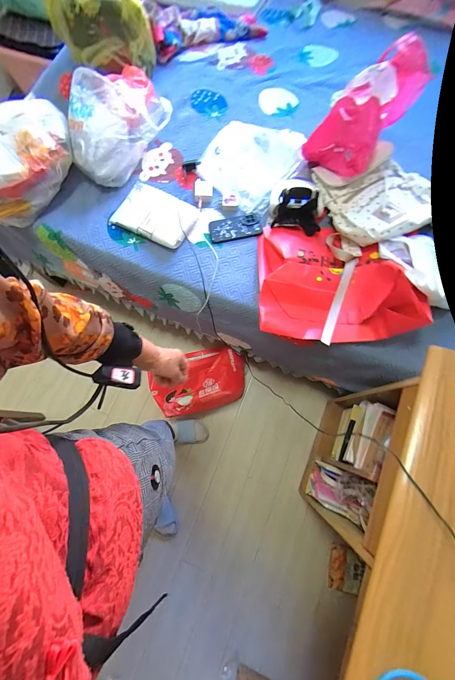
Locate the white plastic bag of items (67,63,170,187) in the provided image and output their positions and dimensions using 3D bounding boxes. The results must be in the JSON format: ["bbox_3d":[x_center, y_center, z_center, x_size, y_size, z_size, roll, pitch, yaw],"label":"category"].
[{"bbox_3d":[-0.361,-0.688,0.911,0.219,0.198,0.350,38,77,12],"label":"white plastic bag of items"}]

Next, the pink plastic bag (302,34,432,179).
[{"bbox_3d":[0.391,-0.650,0.819,0.191,0.239,0.315,39,78,13],"label":"pink plastic bag"}]

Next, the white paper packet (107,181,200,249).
[{"bbox_3d":[-0.232,-0.399,0.903,0.247,0.041,0.172,26,75,9],"label":"white paper packet"}]

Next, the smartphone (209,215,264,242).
[{"bbox_3d":[0.026,-0.354,0.902,0.161,0.015,0.075,-11,72,-2],"label":"smartphone"}]

